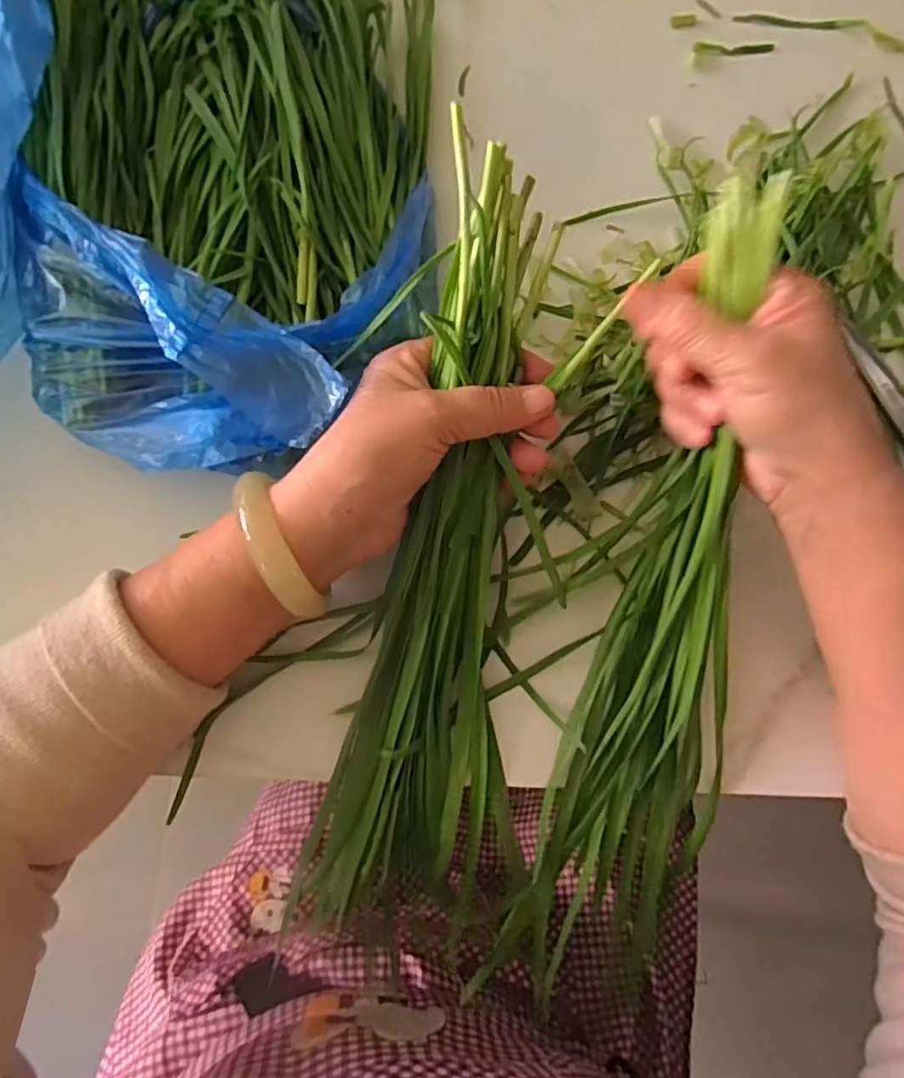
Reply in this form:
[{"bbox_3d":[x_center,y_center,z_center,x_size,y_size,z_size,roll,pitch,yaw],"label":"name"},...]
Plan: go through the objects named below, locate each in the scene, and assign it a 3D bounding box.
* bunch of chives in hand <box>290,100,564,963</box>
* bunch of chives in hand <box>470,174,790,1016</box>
[{"bbox_3d":[0.001,0.014,0.296,0.093,0.048,0.353,9,96,1],"label":"bunch of chives in hand"},{"bbox_3d":[0.100,0.044,0.298,0.075,0.041,0.378,11,99,1],"label":"bunch of chives in hand"}]

